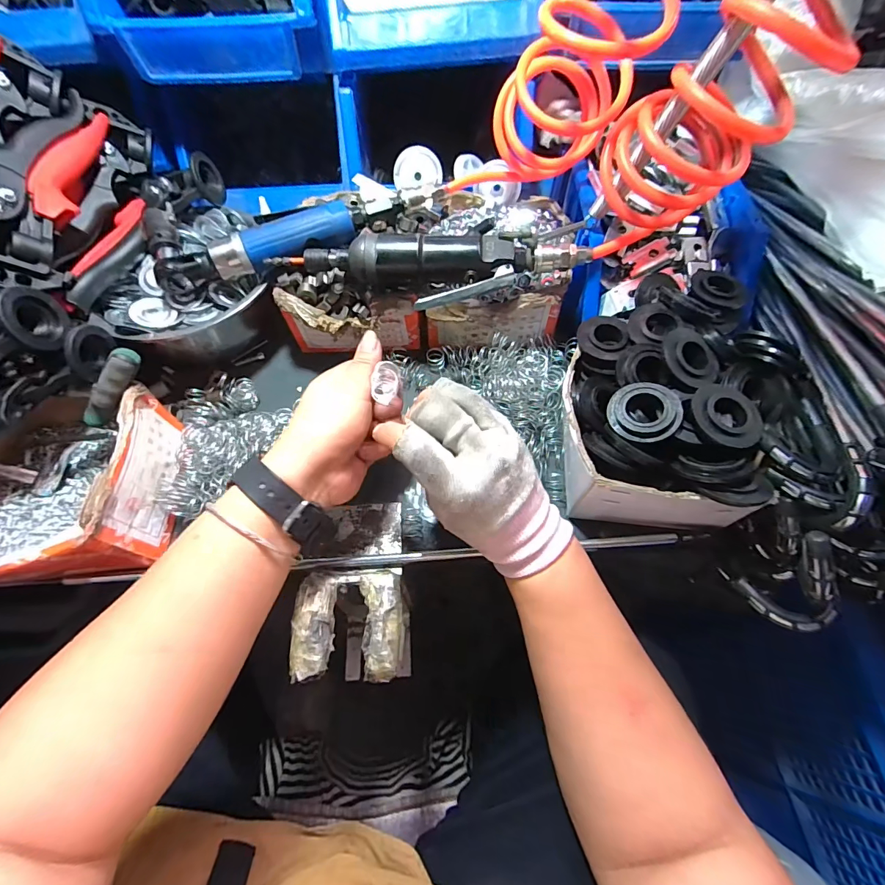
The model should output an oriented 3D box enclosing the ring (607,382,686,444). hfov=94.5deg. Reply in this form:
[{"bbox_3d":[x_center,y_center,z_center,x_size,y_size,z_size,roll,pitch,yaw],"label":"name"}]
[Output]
[{"bbox_3d":[0.139,-0.022,0.281,0.044,0.007,0.045,-6,67,15],"label":"ring"}]

